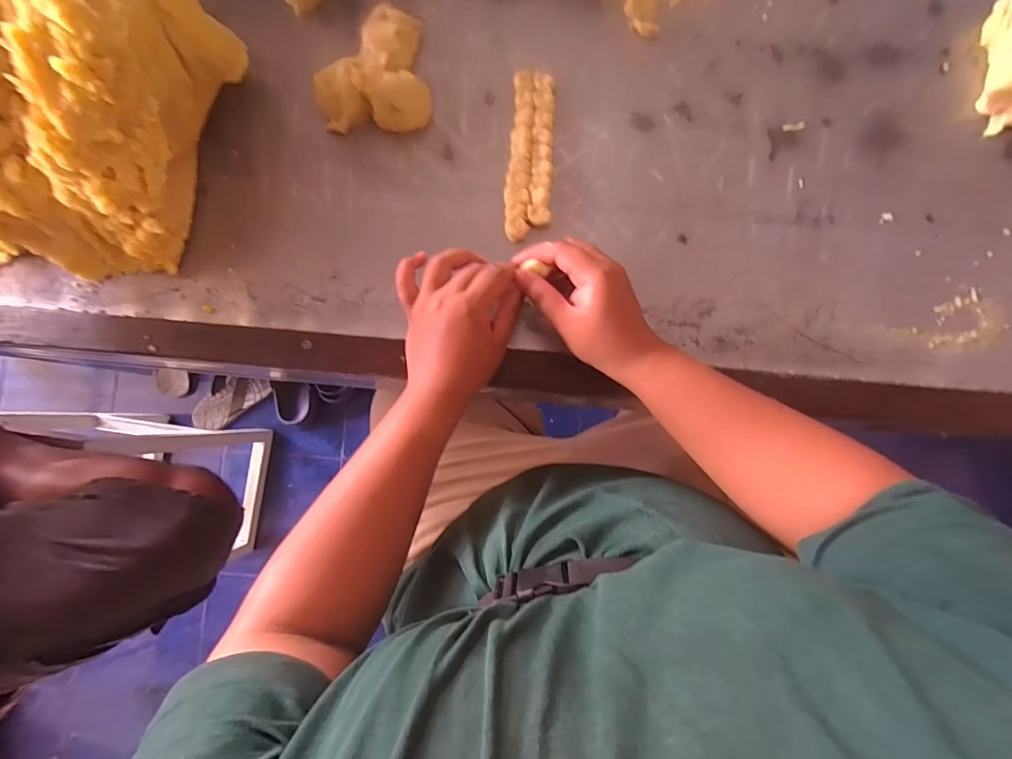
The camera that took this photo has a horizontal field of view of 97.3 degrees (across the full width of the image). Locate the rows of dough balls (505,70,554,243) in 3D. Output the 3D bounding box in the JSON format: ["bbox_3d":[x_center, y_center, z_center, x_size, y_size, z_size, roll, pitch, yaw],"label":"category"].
[{"bbox_3d":[0.025,-0.224,0.446,0.045,0.012,0.171,4,86,1],"label":"rows of dough balls"}]

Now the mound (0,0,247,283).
[{"bbox_3d":[-0.375,-0.237,0.362,0.207,0.189,0.305,19,86,2],"label":"mound"}]

